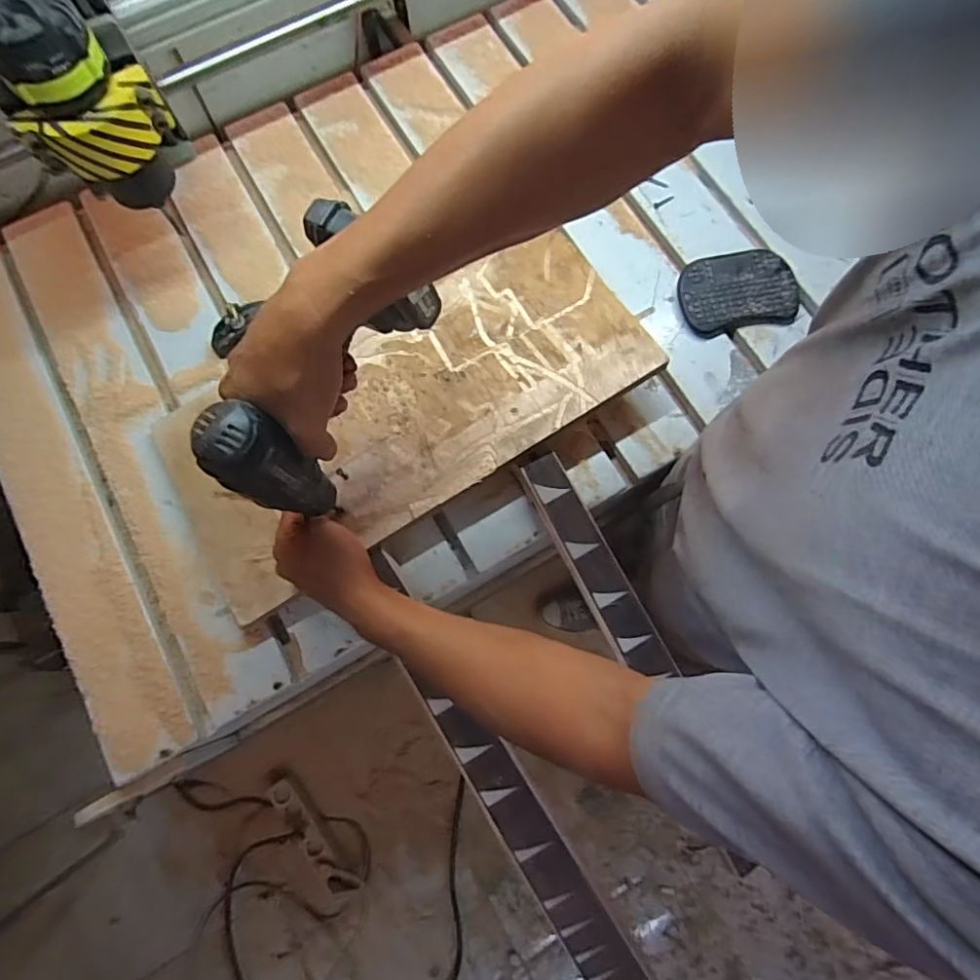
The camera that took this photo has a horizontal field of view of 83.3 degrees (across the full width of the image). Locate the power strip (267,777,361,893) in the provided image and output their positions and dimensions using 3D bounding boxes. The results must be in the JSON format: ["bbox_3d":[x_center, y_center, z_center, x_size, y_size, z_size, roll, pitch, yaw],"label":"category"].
[{"bbox_3d":[-0.401,0.787,1.257,0.071,0.047,0.289,-42,79,-9],"label":"power strip"}]

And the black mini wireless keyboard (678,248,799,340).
[{"bbox_3d":[0.299,-0.240,0.670,0.134,0.025,0.093,-8,76,-1],"label":"black mini wireless keyboard"}]

